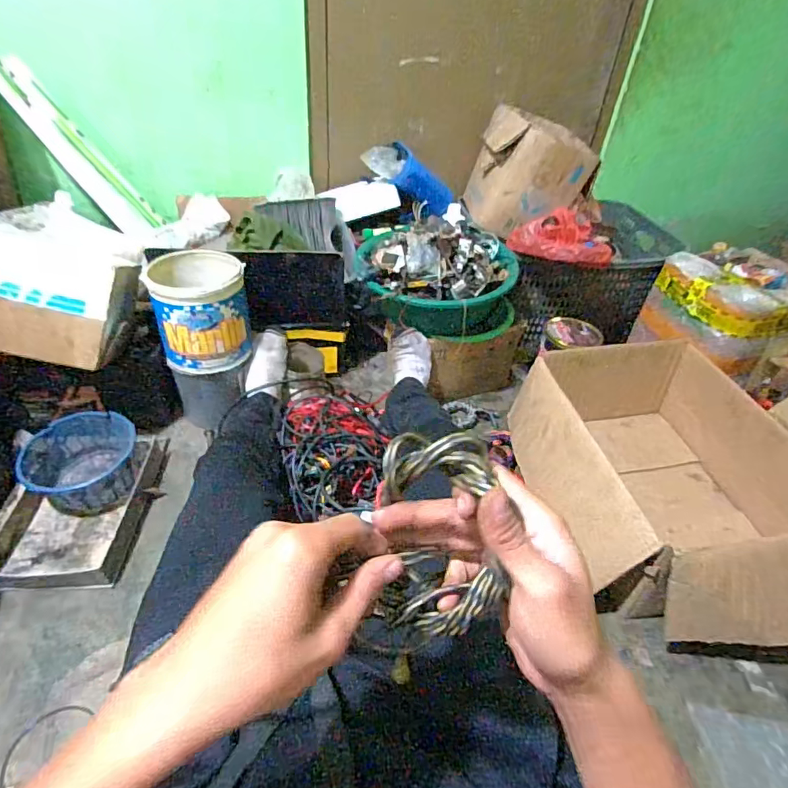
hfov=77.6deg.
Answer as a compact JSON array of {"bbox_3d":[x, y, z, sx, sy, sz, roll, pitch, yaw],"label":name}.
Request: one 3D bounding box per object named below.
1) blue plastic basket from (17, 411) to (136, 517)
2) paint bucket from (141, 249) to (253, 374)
[{"bbox_3d":[-0.599,0.132,0.945,0.194,0.102,0.194,-20,45,-28],"label":"blue plastic basket"},{"bbox_3d":[-0.392,-0.169,1.014,0.172,0.192,0.183,-5,40,-13],"label":"paint bucket"}]

